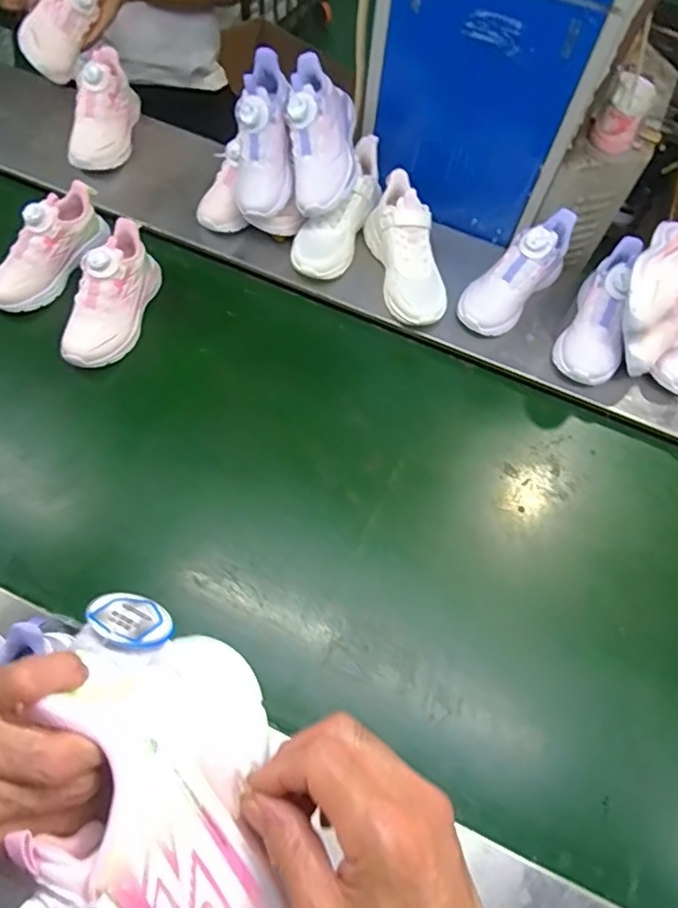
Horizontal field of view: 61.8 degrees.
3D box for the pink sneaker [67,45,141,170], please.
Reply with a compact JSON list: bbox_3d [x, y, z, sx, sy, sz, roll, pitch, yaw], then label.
[{"bbox_3d":[-0.388,-0.561,0.939,0.083,0.111,0.202,5,62,0],"label":"pink sneaker"}]

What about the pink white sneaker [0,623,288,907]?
[{"bbox_3d":[-0.075,0.195,0.266,0.110,0.068,0.213,-17,79,-12],"label":"pink white sneaker"}]

